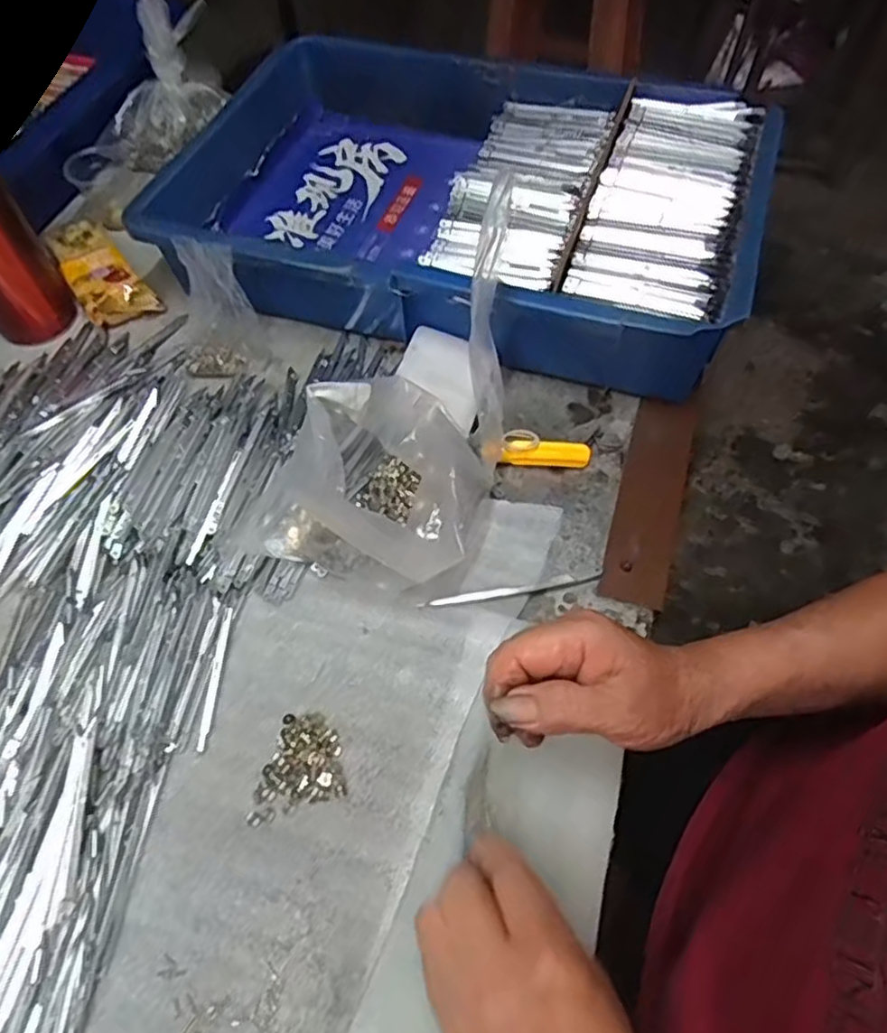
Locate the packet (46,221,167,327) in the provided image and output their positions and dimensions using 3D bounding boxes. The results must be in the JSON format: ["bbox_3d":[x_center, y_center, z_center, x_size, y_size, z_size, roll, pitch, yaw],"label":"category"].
[{"bbox_3d":[-0.274,-0.194,0.536,0.050,0.030,0.102,-32,63,-17],"label":"packet"}]

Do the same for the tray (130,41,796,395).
[{"bbox_3d":[0.016,-0.243,0.531,0.431,0.085,0.292,16,60,11],"label":"tray"}]

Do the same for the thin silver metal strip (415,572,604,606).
[{"bbox_3d":[0.040,0.043,0.387,0.107,0.005,0.007,-10,58,-5],"label":"thin silver metal strip"}]

